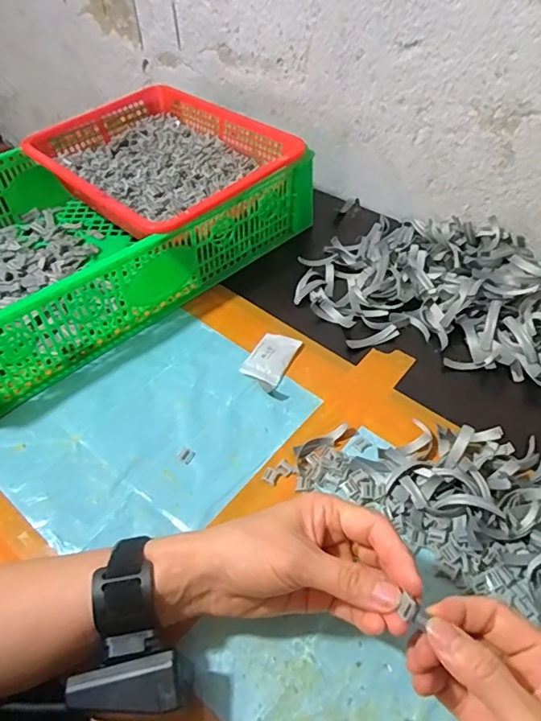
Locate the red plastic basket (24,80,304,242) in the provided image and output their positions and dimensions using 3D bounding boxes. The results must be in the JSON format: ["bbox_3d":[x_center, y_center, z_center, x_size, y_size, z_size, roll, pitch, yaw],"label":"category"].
[{"bbox_3d":[-0.131,-0.244,0.632,0.301,0.069,0.245,34,57,29],"label":"red plastic basket"}]

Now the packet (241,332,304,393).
[{"bbox_3d":[0.000,-0.001,0.506,0.038,0.011,0.073,18,50,18],"label":"packet"}]

